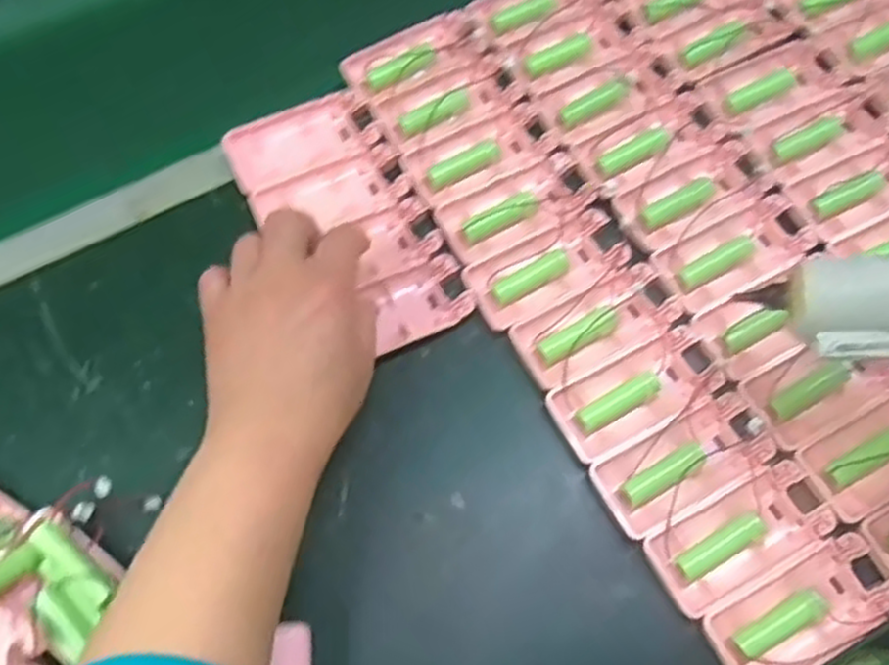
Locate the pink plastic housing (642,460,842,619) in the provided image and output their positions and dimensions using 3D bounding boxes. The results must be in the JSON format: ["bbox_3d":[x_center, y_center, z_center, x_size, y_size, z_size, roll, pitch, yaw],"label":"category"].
[{"bbox_3d":[0.154,0.105,0.395,0.095,0.011,0.042,-27,69,-10],"label":"pink plastic housing"}]

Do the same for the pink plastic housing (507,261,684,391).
[{"bbox_3d":[0.088,-0.005,0.439,0.094,0.014,0.047,-26,69,-9],"label":"pink plastic housing"}]

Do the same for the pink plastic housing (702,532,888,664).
[{"bbox_3d":[0.178,0.139,0.376,0.095,0.012,0.044,-26,69,-9],"label":"pink plastic housing"}]

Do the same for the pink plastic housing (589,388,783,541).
[{"bbox_3d":[0.130,0.068,0.406,0.096,0.019,0.044,-27,69,-9],"label":"pink plastic housing"}]

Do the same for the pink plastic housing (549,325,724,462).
[{"bbox_3d":[0.108,0.033,0.426,0.096,0.012,0.043,-27,69,-10],"label":"pink plastic housing"}]

